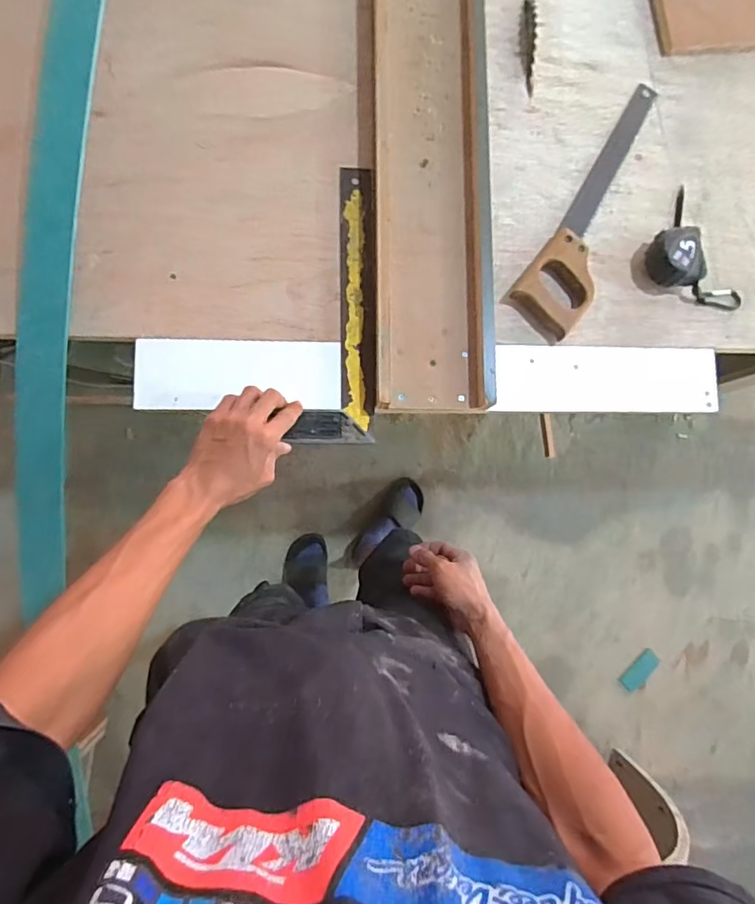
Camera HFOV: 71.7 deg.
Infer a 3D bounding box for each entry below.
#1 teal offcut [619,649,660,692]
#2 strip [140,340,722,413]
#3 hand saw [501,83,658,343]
[{"bbox_3d":[0.737,0.612,1.461,0.131,0.008,0.056,-42,90,-9],"label":"teal offcut"},{"bbox_3d":[0.081,-0.092,0.644,0.723,0.010,0.085,0,85,-6],"label":"strip"},{"bbox_3d":[0.298,-0.319,0.680,0.090,0.027,0.376,34,83,-3],"label":"hand saw"}]

